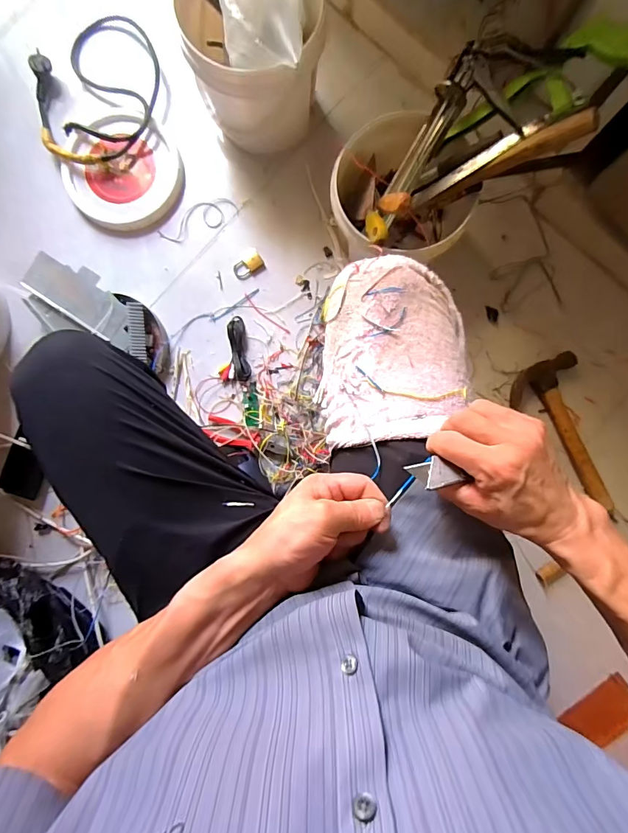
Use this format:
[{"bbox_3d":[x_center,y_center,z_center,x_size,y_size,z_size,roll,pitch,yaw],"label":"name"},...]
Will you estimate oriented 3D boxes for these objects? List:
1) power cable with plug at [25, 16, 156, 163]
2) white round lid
[{"bbox_3d":[-0.417,-0.631,0.797,0.246,0.043,0.301,33,89,1],"label":"power cable with plug"},{"bbox_3d":[-0.377,-0.482,0.790,0.212,0.055,0.225,0,88,0],"label":"white round lid"}]

